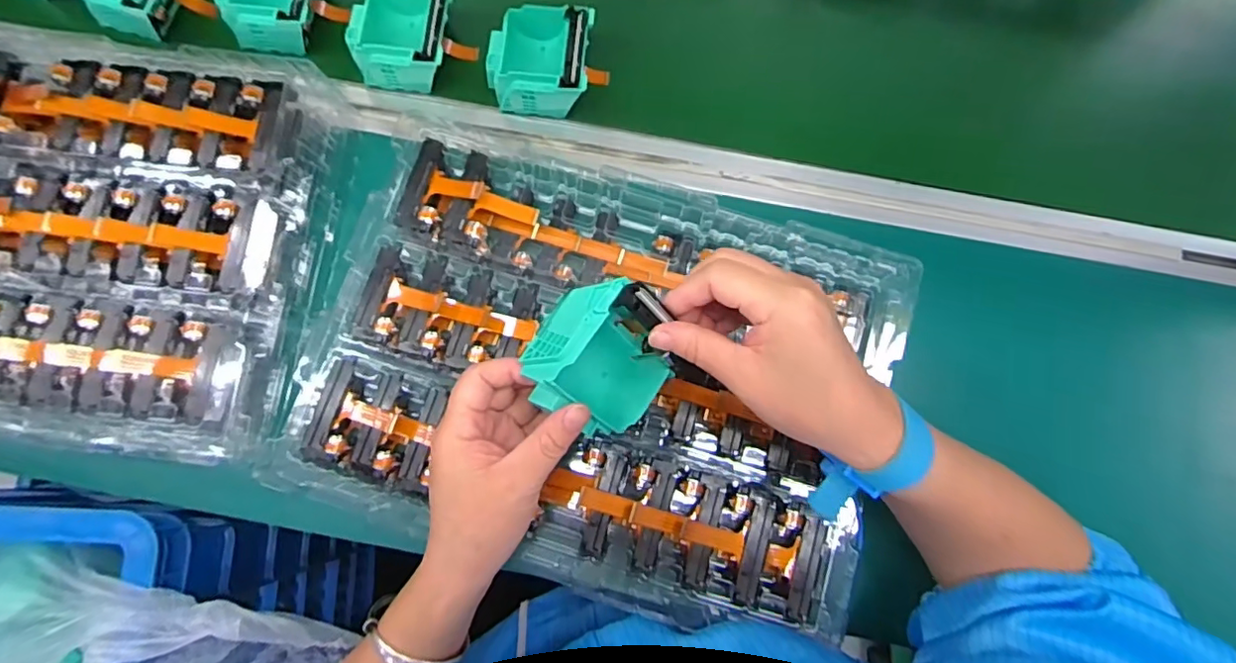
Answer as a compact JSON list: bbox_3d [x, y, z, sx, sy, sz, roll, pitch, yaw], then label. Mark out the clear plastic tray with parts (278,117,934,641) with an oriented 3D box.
[{"bbox_3d":[-0.006,0.025,0.386,0.378,0.034,0.277,18,79,2],"label":"clear plastic tray with parts"}]

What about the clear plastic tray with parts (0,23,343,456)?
[{"bbox_3d":[-0.415,-0.073,0.371,0.395,0.039,0.275,6,79,0],"label":"clear plastic tray with parts"}]

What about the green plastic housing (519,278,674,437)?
[{"bbox_3d":[-0.010,0.016,0.326,0.052,0.086,0.079,17,73,42],"label":"green plastic housing"}]

